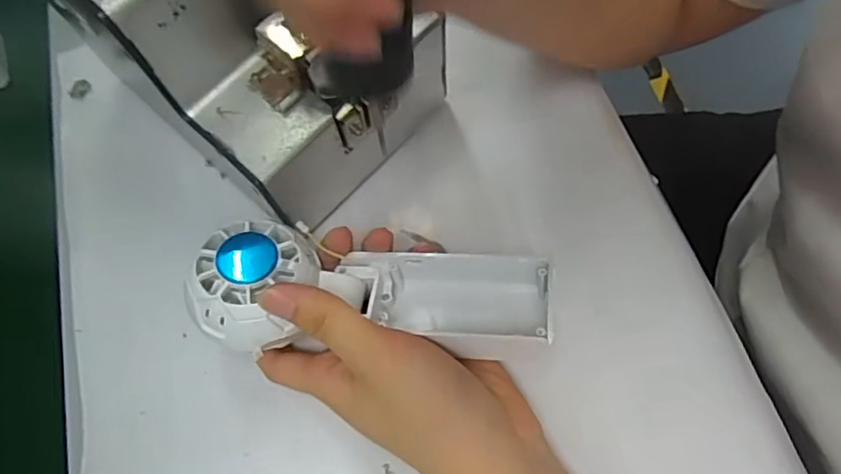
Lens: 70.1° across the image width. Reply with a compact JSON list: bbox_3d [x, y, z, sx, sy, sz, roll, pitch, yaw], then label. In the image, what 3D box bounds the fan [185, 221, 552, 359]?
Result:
[{"bbox_3d":[-0.020,0.024,0.279,0.164,0.042,0.055,6,66,-10],"label":"fan"}]

